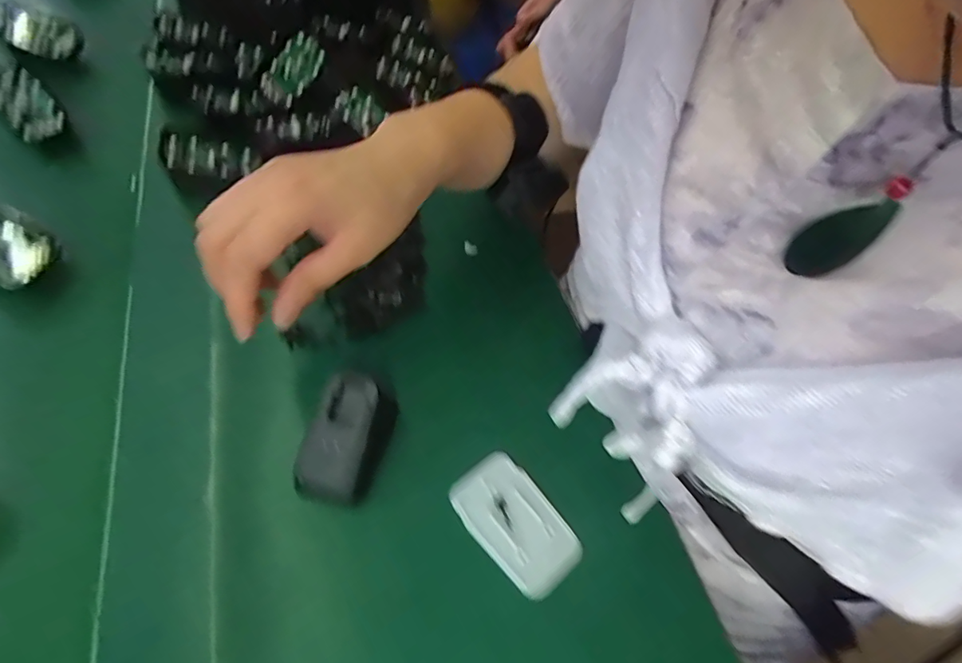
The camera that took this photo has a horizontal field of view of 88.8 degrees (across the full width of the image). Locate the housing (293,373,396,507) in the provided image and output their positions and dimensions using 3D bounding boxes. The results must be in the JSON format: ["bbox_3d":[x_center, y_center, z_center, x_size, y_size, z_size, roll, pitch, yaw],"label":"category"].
[{"bbox_3d":[-0.077,0.062,0.282,0.040,0.027,0.067,17,76,2],"label":"housing"}]

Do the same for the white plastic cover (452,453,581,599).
[{"bbox_3d":[0.019,0.107,0.277,0.045,0.005,0.075,-34,64,-23],"label":"white plastic cover"}]

